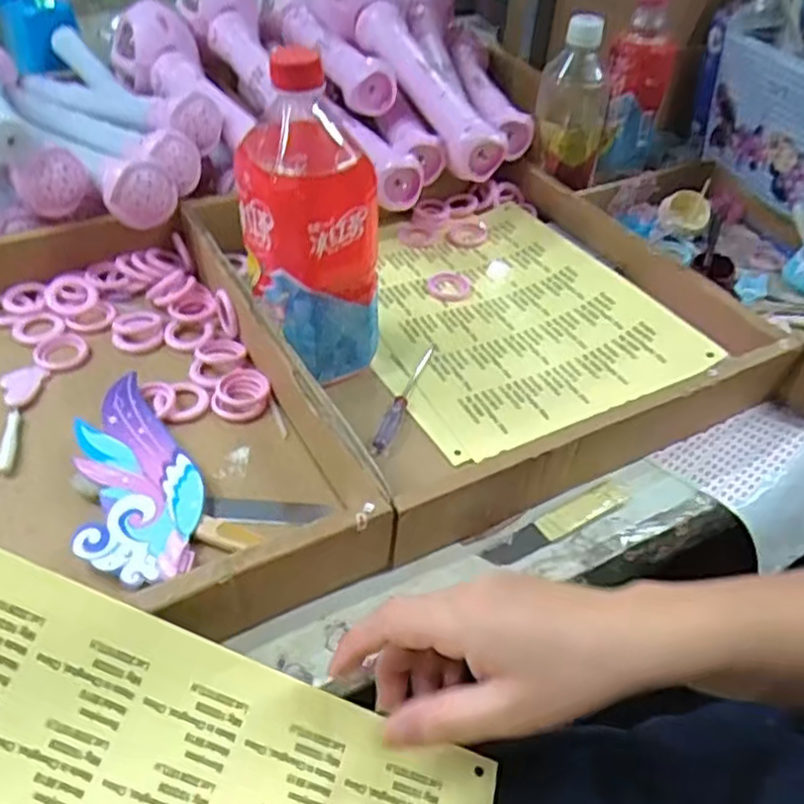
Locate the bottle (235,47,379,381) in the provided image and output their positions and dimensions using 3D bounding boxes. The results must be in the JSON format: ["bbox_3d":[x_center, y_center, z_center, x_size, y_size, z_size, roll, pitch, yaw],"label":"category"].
[{"bbox_3d":[-0.064,-0.122,0.493,0.087,0.214,0.102,-4,45,-10],"label":"bottle"}]

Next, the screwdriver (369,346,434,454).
[{"bbox_3d":[0.002,-0.005,0.525,0.013,0.008,0.112,17,45,11],"label":"screwdriver"}]

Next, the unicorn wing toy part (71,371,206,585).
[{"bbox_3d":[-0.162,0.043,0.450,0.069,0.015,0.158,-8,46,-14],"label":"unicorn wing toy part"}]

